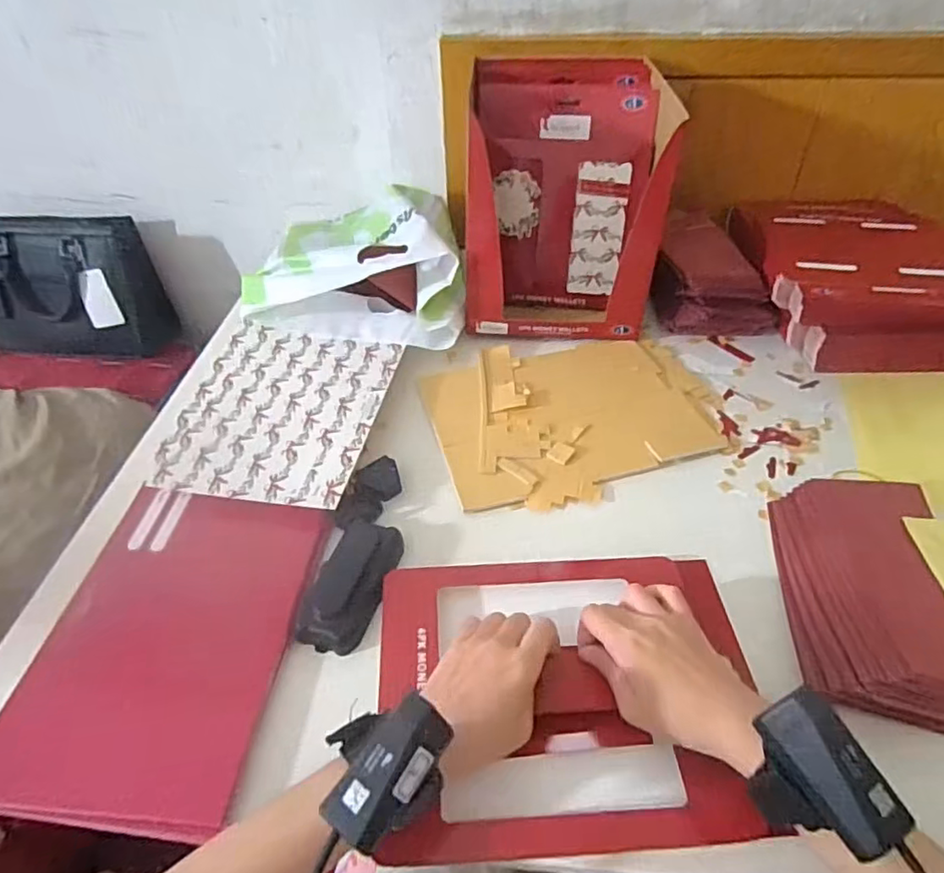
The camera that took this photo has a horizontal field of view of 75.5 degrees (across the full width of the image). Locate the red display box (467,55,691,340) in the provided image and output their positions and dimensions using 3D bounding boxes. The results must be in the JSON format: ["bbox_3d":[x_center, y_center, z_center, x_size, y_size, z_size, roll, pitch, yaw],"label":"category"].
[{"bbox_3d":[0.095,-0.266,0.704,0.213,0.238,0.209,1,43,4],"label":"red display box"}]

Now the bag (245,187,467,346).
[{"bbox_3d":[-0.128,-0.208,0.743,0.236,0.111,0.240,1,43,4],"label":"bag"}]

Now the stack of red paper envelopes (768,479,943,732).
[{"bbox_3d":[0.298,0.112,0.455,0.132,0.037,0.196,5,43,7],"label":"stack of red paper envelopes"}]

